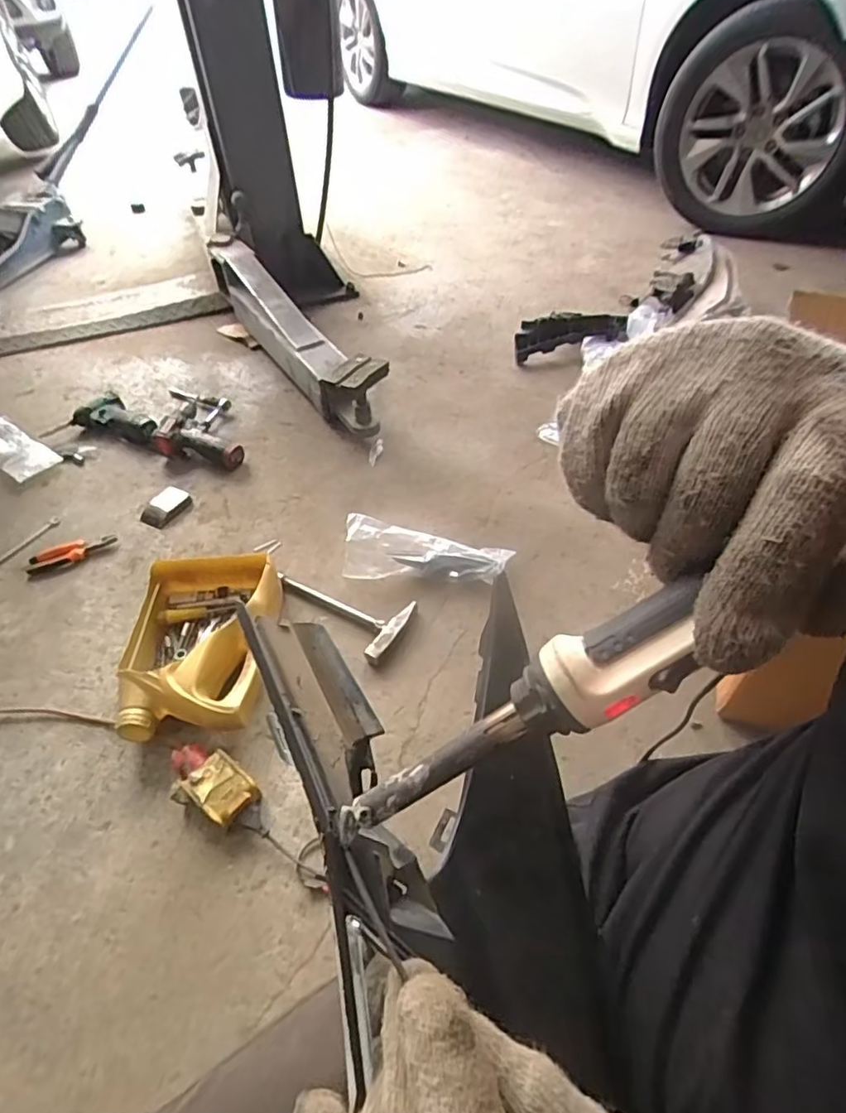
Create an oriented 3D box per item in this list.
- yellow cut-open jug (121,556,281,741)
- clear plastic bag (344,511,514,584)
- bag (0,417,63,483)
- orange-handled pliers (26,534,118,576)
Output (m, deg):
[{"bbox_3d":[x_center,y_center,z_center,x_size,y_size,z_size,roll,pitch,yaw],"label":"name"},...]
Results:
[{"bbox_3d":[-0.334,0.134,0.929,0.222,0.094,0.287,-7,48,-6],"label":"yellow cut-open jug"},{"bbox_3d":[0.006,-0.003,1.045,0.286,0.086,0.081,7,48,7],"label":"clear plastic bag"},{"bbox_3d":[-0.924,-0.235,1.326,0.254,0.025,0.126,28,54,24],"label":"bag"},{"bbox_3d":[-0.657,-0.009,1.116,0.157,0.021,0.052,-18,50,-15],"label":"orange-handled pliers"}]

